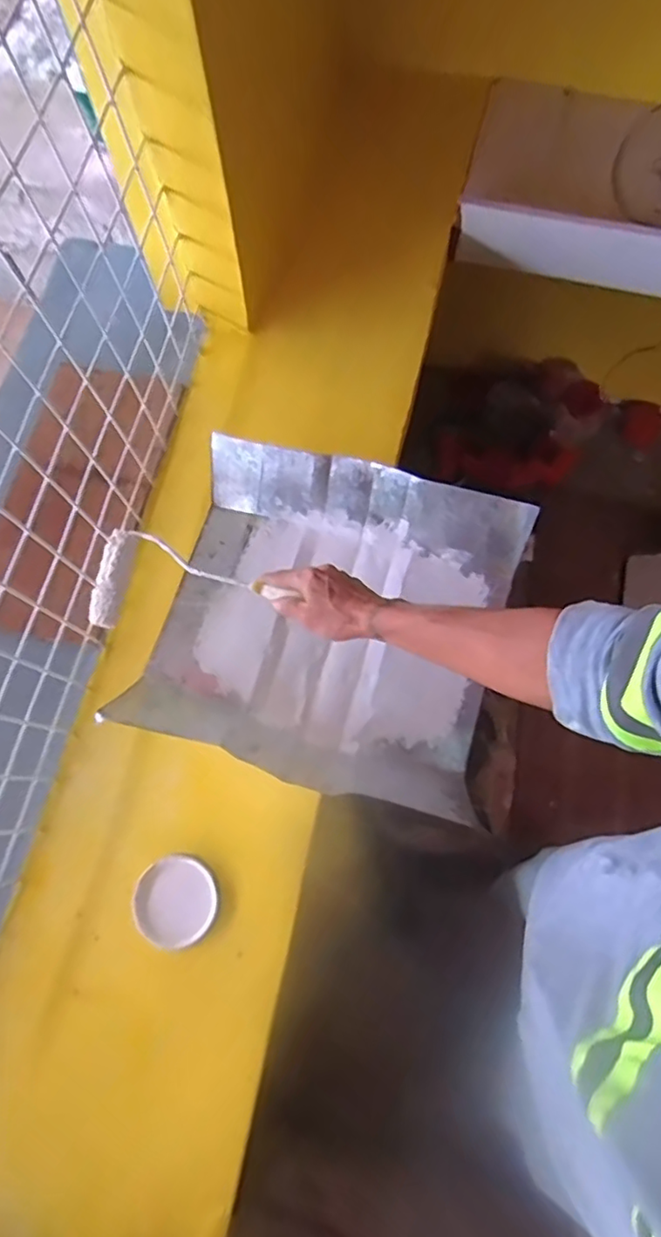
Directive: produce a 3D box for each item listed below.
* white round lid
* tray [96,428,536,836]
[{"bbox_3d":[-0.169,0.310,0.665,0.092,0.014,0.091,0,73,1],"label":"white round lid"},{"bbox_3d":[0.001,0.001,0.706,0.384,0.125,0.358,14,74,6],"label":"tray"}]

